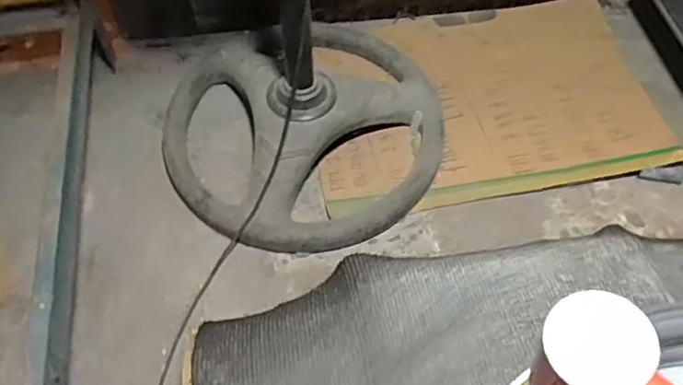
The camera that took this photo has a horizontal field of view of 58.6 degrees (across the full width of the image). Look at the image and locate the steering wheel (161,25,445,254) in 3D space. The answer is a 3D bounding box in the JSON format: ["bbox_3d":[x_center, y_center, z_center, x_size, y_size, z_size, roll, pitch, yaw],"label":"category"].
[{"bbox_3d":[-0.056,-0.112,0.878,0.394,0.098,0.395,0,56,0],"label":"steering wheel"}]

